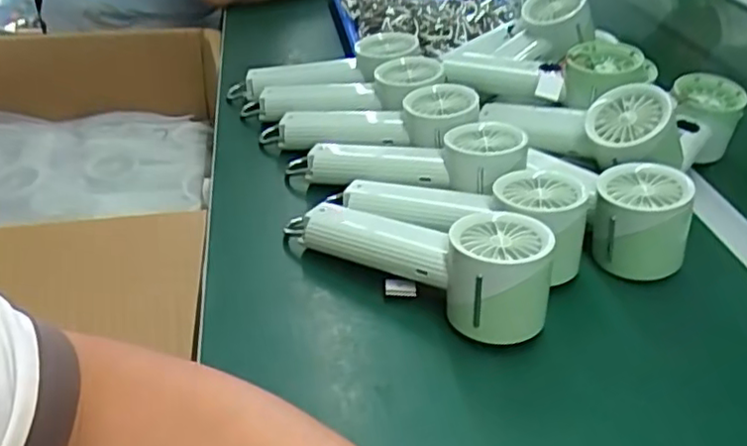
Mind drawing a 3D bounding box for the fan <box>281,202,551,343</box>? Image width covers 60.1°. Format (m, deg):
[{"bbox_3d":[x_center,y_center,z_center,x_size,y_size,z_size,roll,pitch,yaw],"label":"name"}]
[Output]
[{"bbox_3d":[0.028,0.009,0.433,0.192,0.060,0.064,27,42,30],"label":"fan"}]

